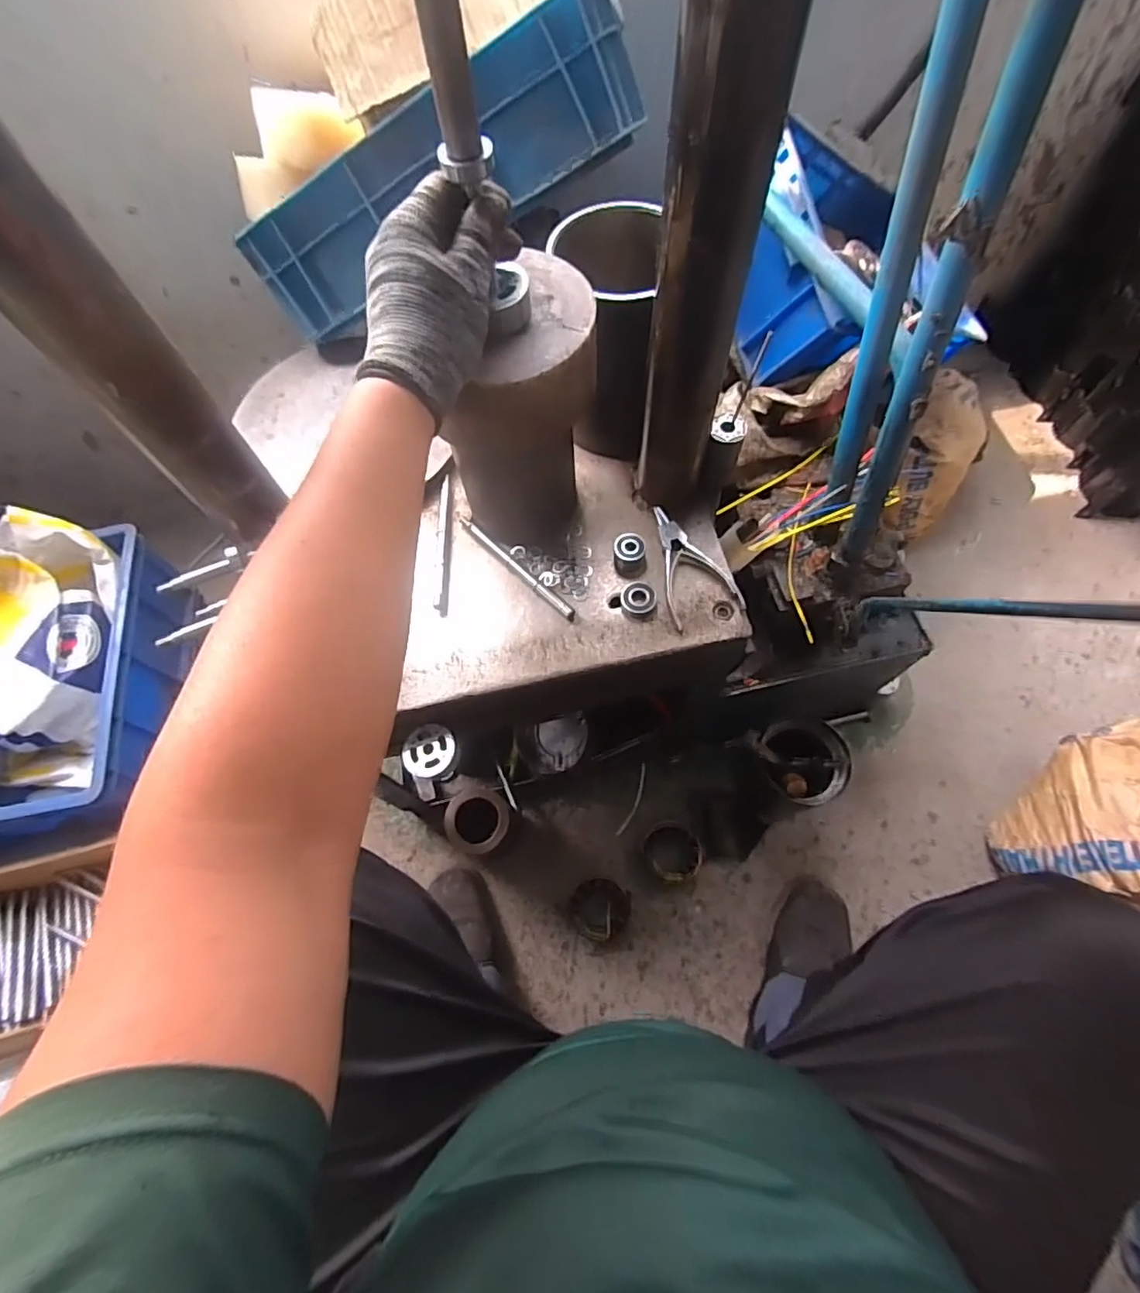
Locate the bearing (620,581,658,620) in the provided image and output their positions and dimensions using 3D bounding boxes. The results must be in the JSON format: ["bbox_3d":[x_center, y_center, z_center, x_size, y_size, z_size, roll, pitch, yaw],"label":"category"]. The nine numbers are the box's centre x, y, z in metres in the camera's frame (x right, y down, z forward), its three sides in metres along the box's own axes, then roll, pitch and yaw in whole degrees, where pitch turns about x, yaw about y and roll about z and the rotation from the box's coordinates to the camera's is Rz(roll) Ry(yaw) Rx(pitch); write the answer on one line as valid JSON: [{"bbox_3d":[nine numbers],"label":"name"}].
[{"bbox_3d":[0.067,-0.045,0.561,0.035,0.011,0.034,-1,66,2],"label":"bearing"}]

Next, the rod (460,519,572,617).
[{"bbox_3d":[-0.056,-0.083,0.578,0.010,0.010,0.165,-43,71,-15],"label":"rod"}]

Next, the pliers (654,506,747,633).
[{"bbox_3d":[0.115,-0.085,0.572,0.068,0.015,0.131,-16,66,-5],"label":"pliers"}]

